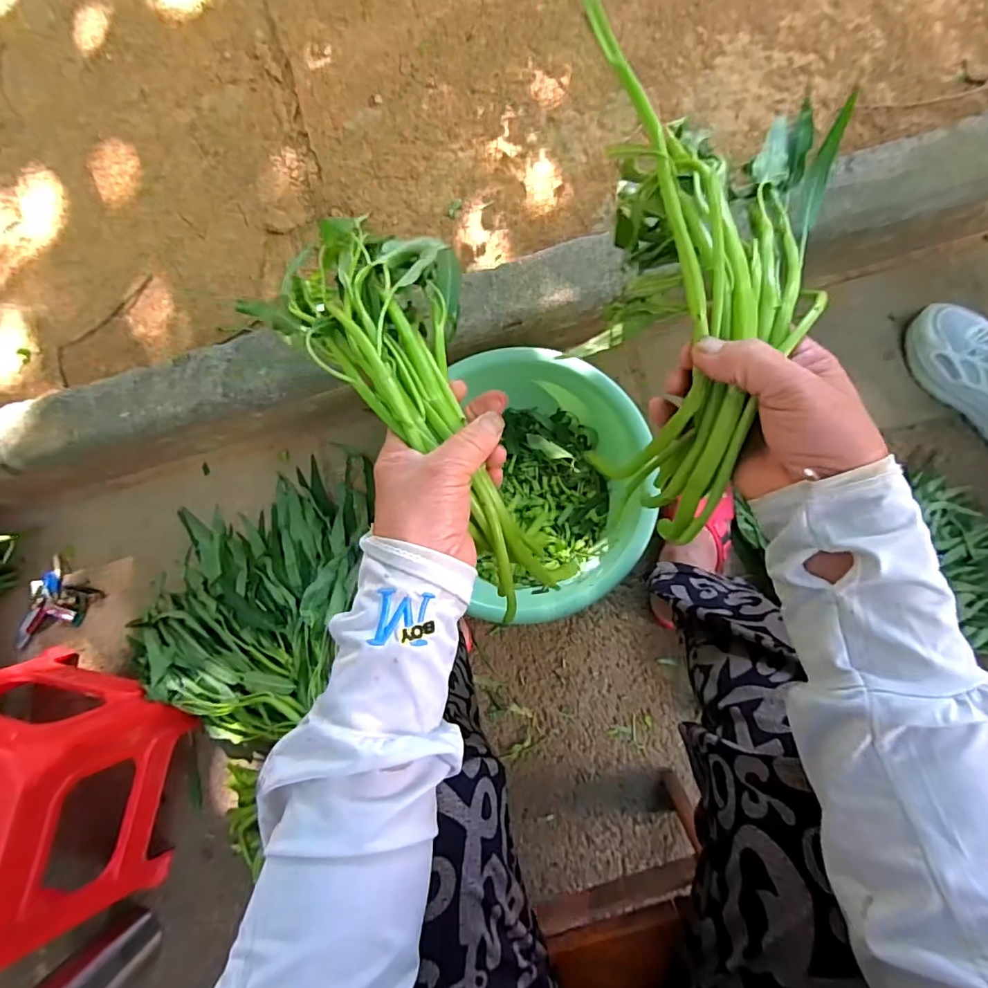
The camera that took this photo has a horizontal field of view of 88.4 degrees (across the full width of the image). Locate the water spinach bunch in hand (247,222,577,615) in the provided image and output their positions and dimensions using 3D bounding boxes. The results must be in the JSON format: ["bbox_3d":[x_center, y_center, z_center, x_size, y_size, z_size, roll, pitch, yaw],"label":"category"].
[{"bbox_3d":[-0.043,-0.059,0.349,0.106,0.104,0.282,-28,89,2],"label":"water spinach bunch in hand"}]

